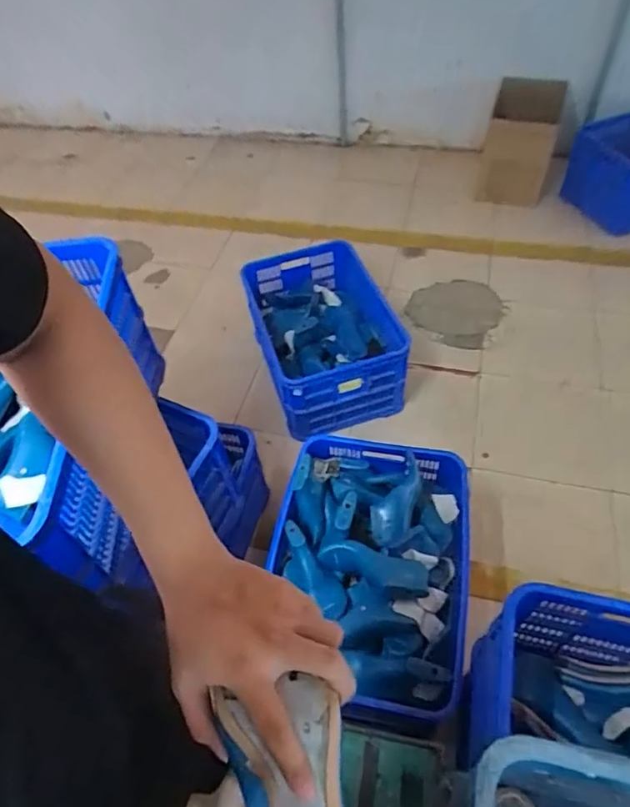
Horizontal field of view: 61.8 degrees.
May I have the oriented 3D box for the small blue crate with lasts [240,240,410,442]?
[{"bbox_3d":[0.024,-0.273,1.849,0.450,0.252,0.734,-14,52,-6],"label":"small blue crate with lasts"}]

